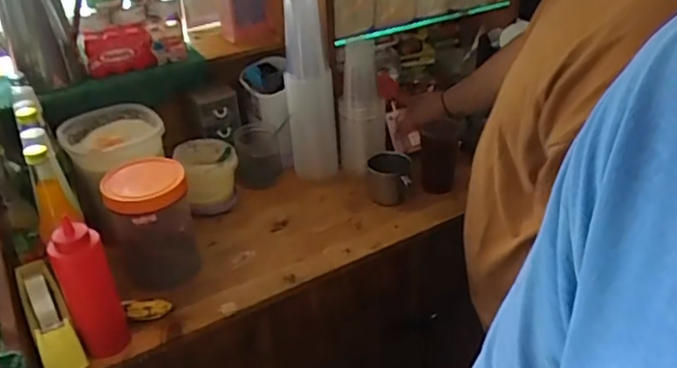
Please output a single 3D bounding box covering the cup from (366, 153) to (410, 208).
[{"bbox_3d":[0.095,-0.013,1.143,0.080,0.077,0.080,-1,35,1],"label":"cup"}]

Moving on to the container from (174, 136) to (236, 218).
[{"bbox_3d":[-0.250,-0.017,1.172,0.114,0.095,0.121,-10,36,-12],"label":"container"}]

